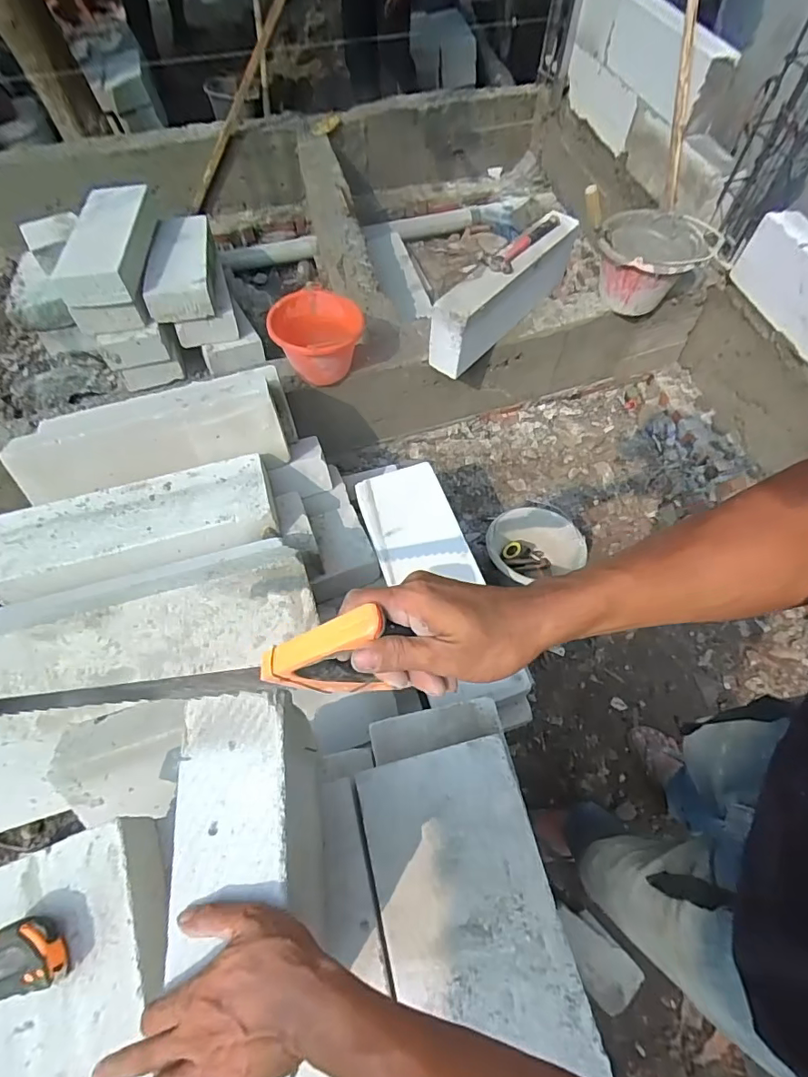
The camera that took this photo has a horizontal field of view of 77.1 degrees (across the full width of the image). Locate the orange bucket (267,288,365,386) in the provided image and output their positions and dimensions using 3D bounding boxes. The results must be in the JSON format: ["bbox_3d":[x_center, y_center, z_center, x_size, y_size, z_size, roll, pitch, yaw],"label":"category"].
[{"bbox_3d":[-0.231,-0.539,1.371,0.242,0.147,0.212,-1,61,0],"label":"orange bucket"}]

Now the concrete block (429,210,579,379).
[{"bbox_3d":[0.287,-0.704,1.458,0.107,0.211,0.618,38,67,19],"label":"concrete block"}]

